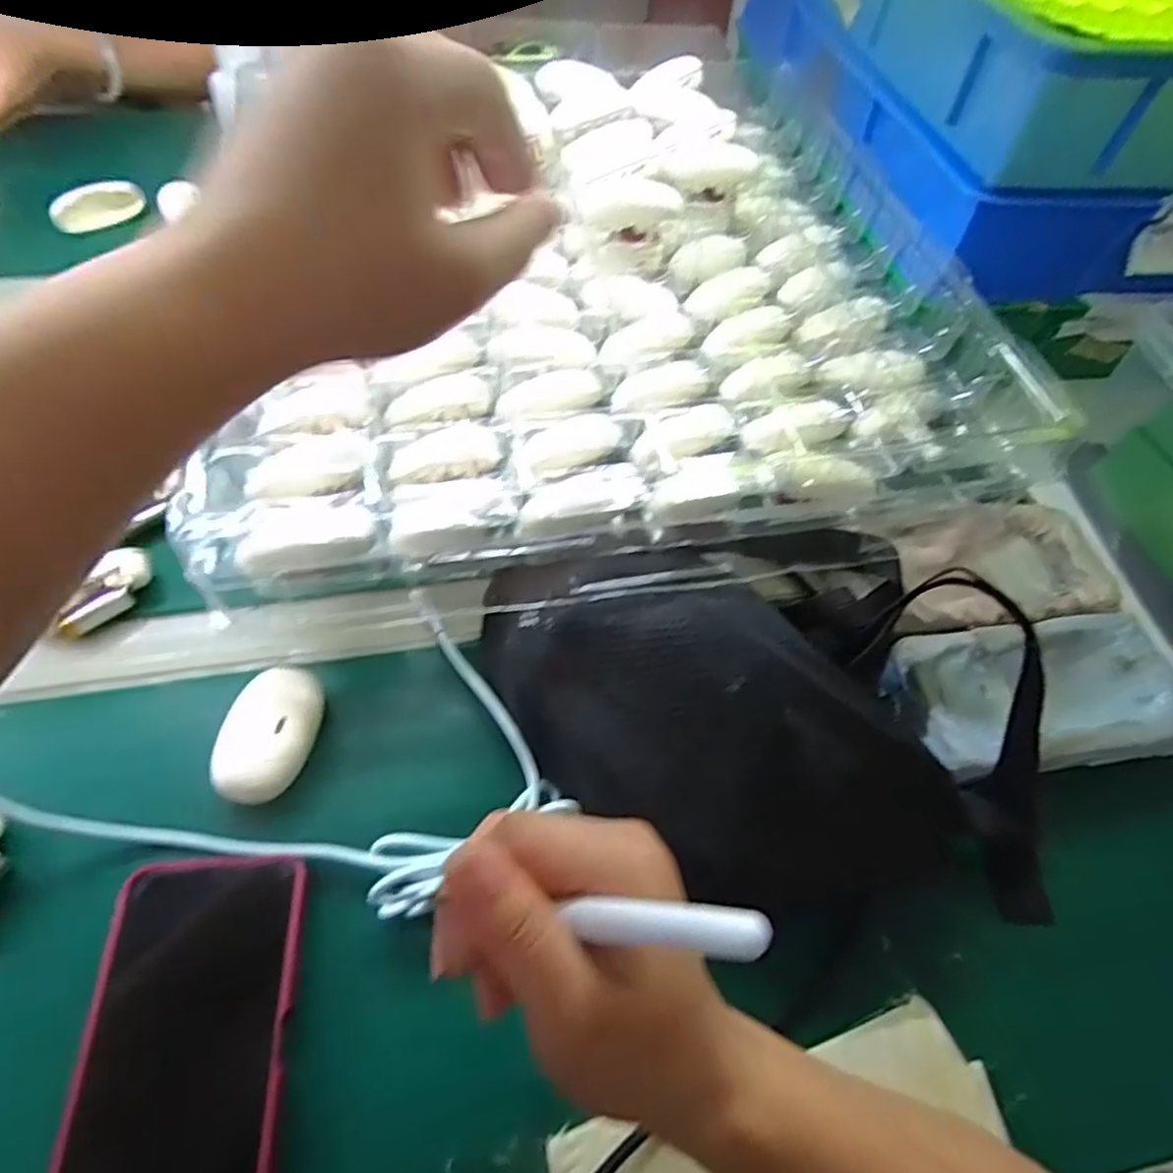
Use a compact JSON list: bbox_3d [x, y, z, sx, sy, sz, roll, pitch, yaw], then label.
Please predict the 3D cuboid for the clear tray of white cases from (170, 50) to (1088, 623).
[{"bbox_3d":[0.004,-0.203,0.461,0.478,0.081,0.443,-8,58,-10],"label":"clear tray of white cases"}]

